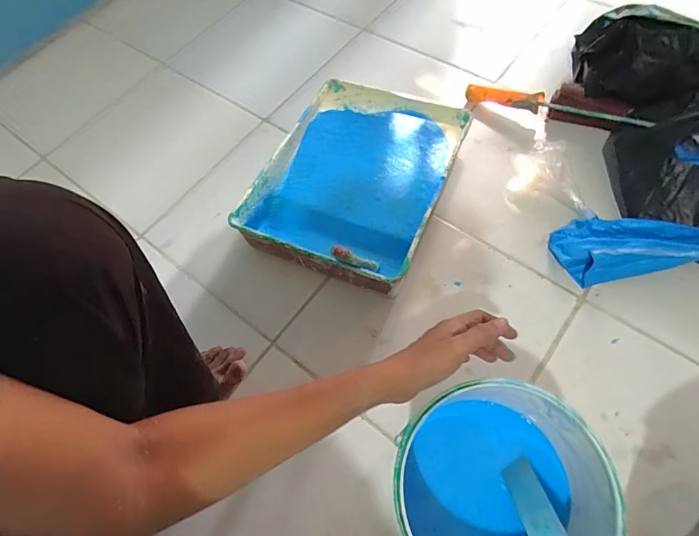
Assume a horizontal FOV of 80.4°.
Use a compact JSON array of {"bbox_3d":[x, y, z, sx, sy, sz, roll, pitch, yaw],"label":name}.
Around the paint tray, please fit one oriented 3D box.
[{"bbox_3d":[0.013,-0.153,0.674,0.270,0.076,0.379,20,68,15],"label":"paint tray"}]

